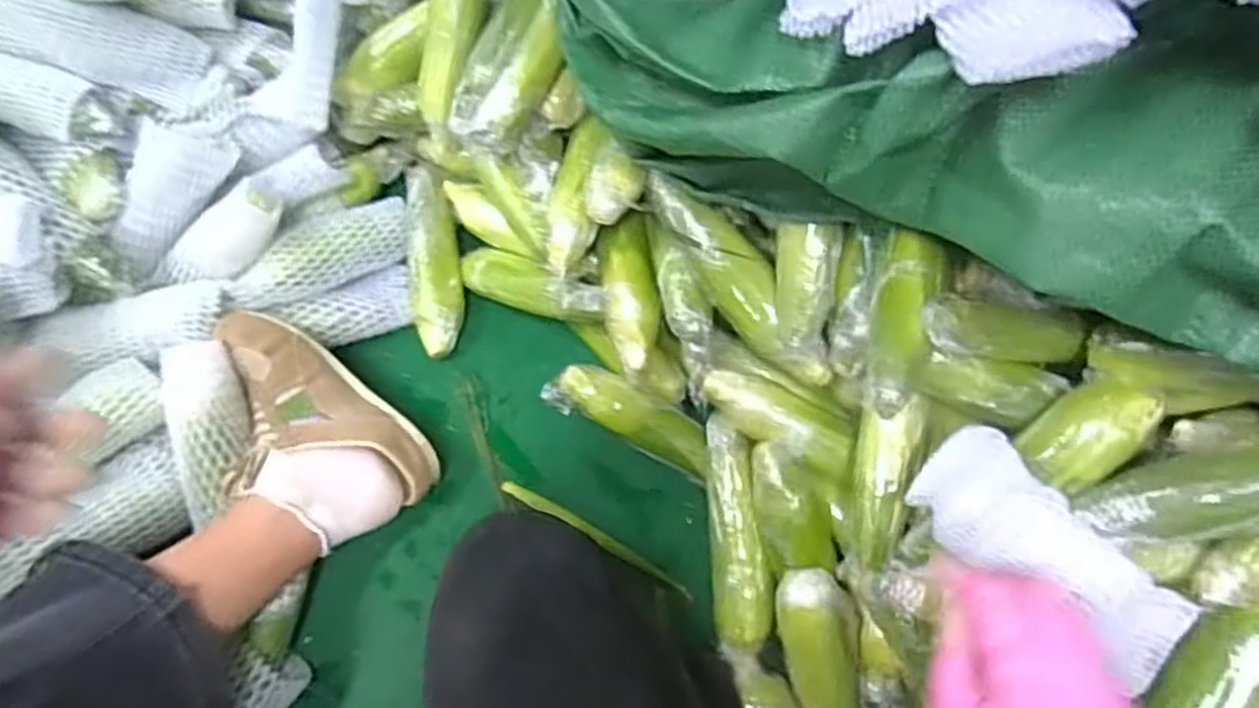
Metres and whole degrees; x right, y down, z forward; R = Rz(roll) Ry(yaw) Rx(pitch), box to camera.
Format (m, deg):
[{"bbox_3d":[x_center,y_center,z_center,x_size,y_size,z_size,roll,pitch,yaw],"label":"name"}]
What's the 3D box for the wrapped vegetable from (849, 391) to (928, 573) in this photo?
[{"bbox_3d":[0.203,0.099,0.606,0.050,0.039,0.142,12,85,4],"label":"wrapped vegetable"}]

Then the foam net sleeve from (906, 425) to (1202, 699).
[{"bbox_3d":[0.280,0.136,0.519,0.184,0.032,0.077,45,99,16],"label":"foam net sleeve"}]

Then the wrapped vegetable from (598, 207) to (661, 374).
[{"bbox_3d":[0.000,-0.059,0.731,0.050,0.043,0.153,-4,82,-4],"label":"wrapped vegetable"}]

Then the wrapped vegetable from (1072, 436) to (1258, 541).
[{"bbox_3d":[0.398,0.079,0.477,0.207,0.043,0.053,-16,62,26],"label":"wrapped vegetable"}]

